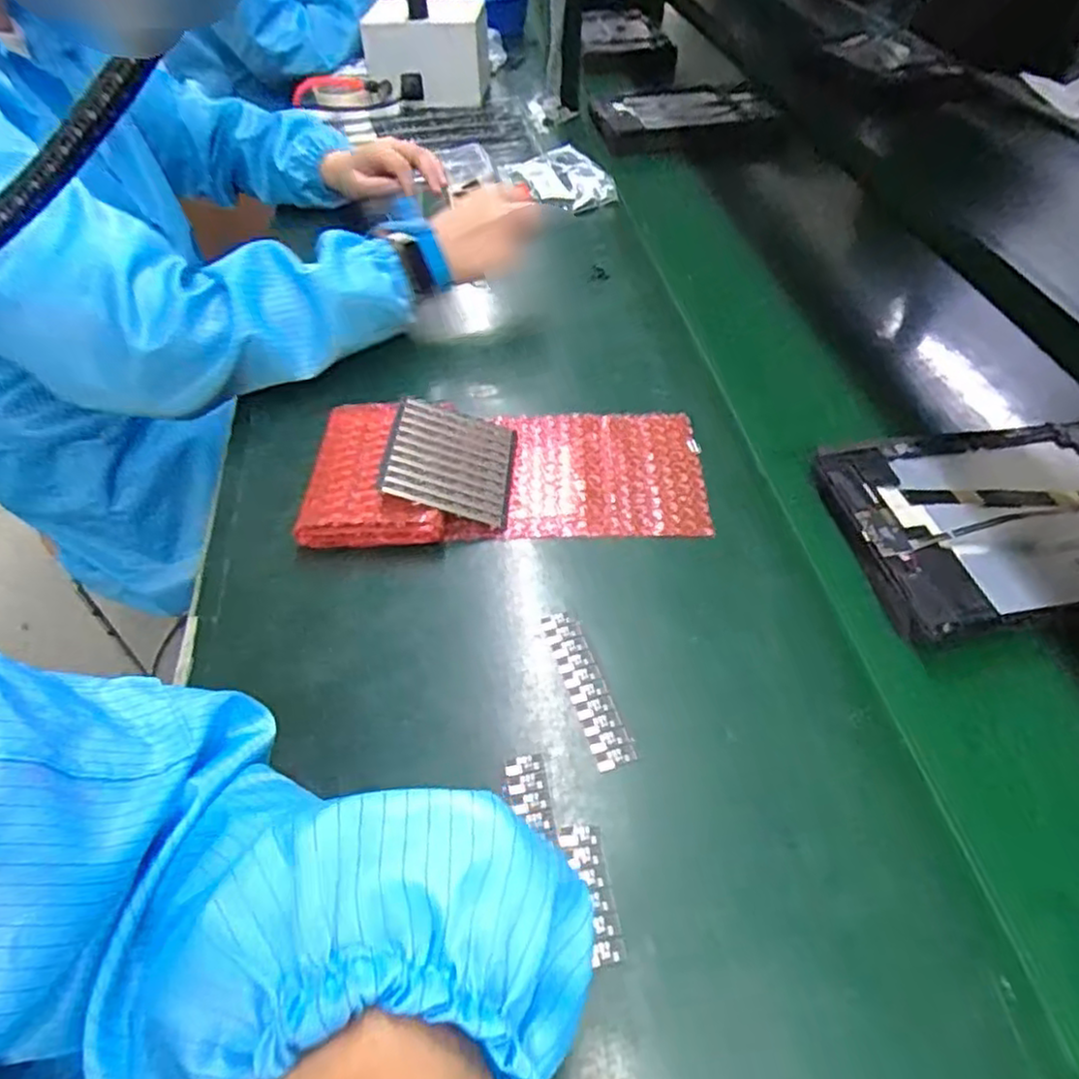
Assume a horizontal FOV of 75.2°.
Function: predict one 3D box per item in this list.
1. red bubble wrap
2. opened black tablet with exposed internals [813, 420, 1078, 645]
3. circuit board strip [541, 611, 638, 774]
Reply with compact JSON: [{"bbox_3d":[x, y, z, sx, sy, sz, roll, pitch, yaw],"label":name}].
[{"bbox_3d":[-0.023,-0.051,0.492,0.269,0.030,0.119,-3,49,2],"label":"red bubble wrap"},{"bbox_3d":[0.315,-0.016,0.448,0.245,0.022,0.151,-9,49,-4],"label":"opened black tablet with exposed internals"},{"bbox_3d":[0.025,0.080,0.388,0.021,0.004,0.097,-16,50,-10],"label":"circuit board strip"}]

